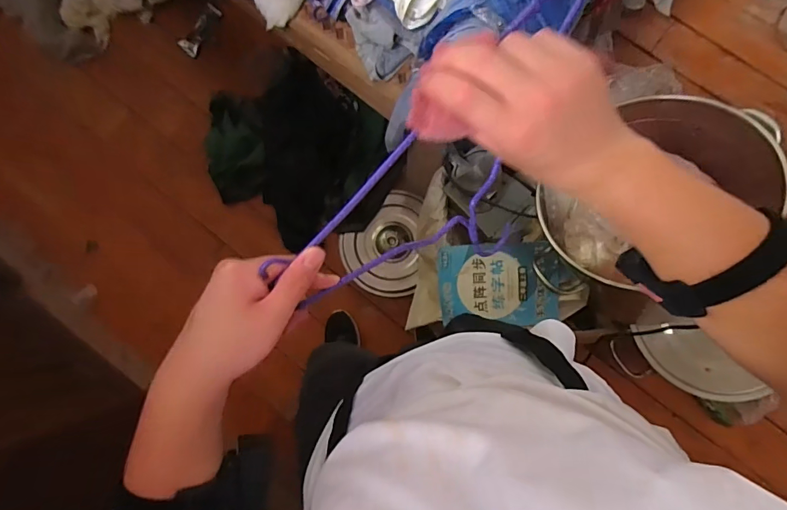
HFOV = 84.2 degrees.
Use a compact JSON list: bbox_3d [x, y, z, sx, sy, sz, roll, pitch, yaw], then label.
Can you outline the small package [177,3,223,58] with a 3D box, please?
[{"bbox_3d":[-0.726,-0.841,1.629,0.093,0.028,0.200,32,86,7],"label":"small package"}]

